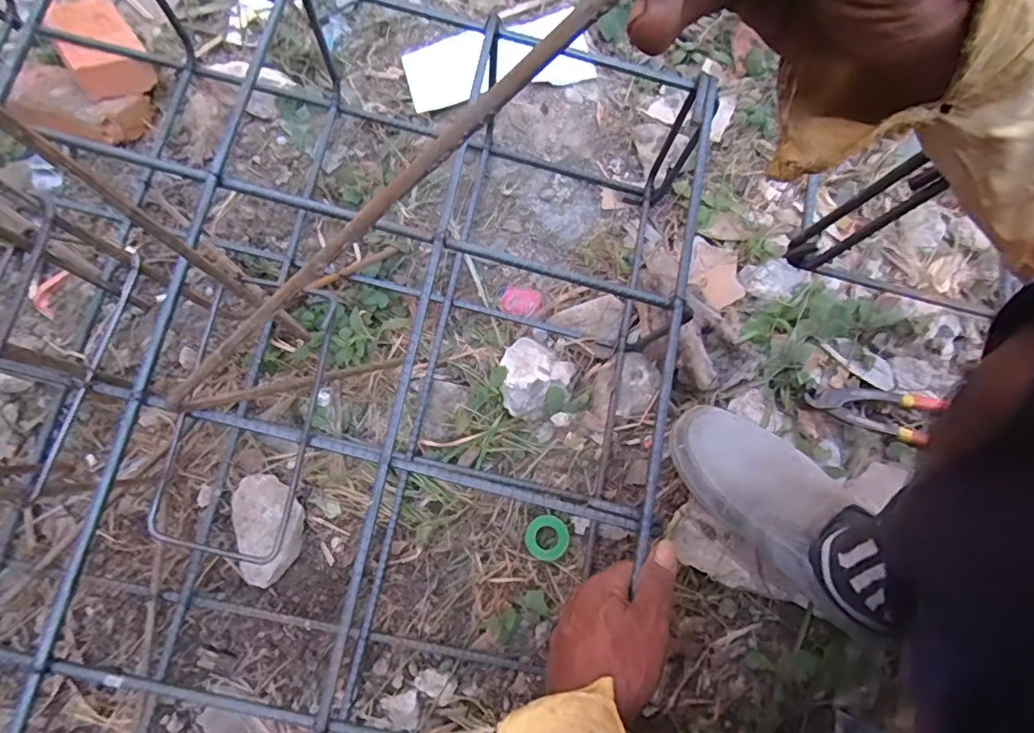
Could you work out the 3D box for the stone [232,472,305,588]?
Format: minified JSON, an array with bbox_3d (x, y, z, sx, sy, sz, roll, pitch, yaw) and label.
[{"bbox_3d":[-0.258,0.168,0.565,0.066,0.038,0.113,-1,77,-3],"label":"stone"}]

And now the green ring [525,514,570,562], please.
[{"bbox_3d":[0.032,0.180,0.573,0.044,0.007,0.044,32,77,4],"label":"green ring"}]

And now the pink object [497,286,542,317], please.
[{"bbox_3d":[0.003,-0.076,0.642,0.046,0.008,0.035,15,77,0],"label":"pink object"}]

